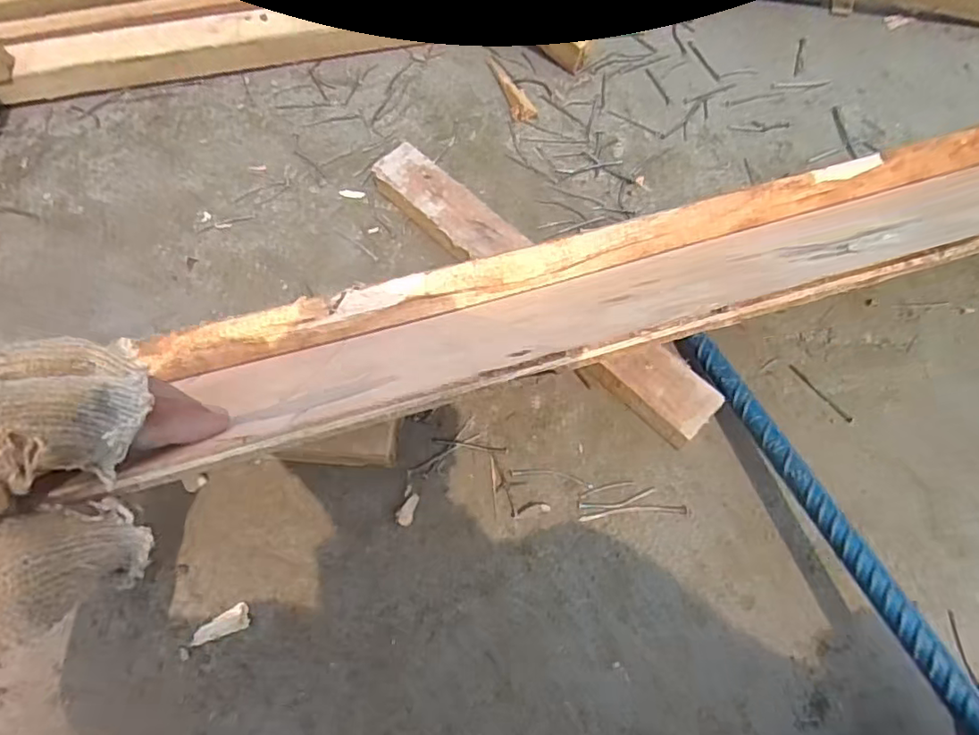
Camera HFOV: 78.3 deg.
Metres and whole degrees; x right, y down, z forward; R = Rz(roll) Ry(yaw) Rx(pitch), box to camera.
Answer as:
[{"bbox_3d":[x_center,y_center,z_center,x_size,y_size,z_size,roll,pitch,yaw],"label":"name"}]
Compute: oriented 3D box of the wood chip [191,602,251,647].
[{"bbox_3d":[-0.232,0.225,0.519,0.050,0.009,0.020,-31,66,-11],"label":"wood chip"}]

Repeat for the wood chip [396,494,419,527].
[{"bbox_3d":[-0.075,0.131,0.557,0.014,0.004,0.030,19,67,12],"label":"wood chip"}]

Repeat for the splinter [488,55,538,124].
[{"bbox_3d":[0.027,-0.365,0.787,0.031,0.008,0.118,-20,65,-6],"label":"splinter"}]

